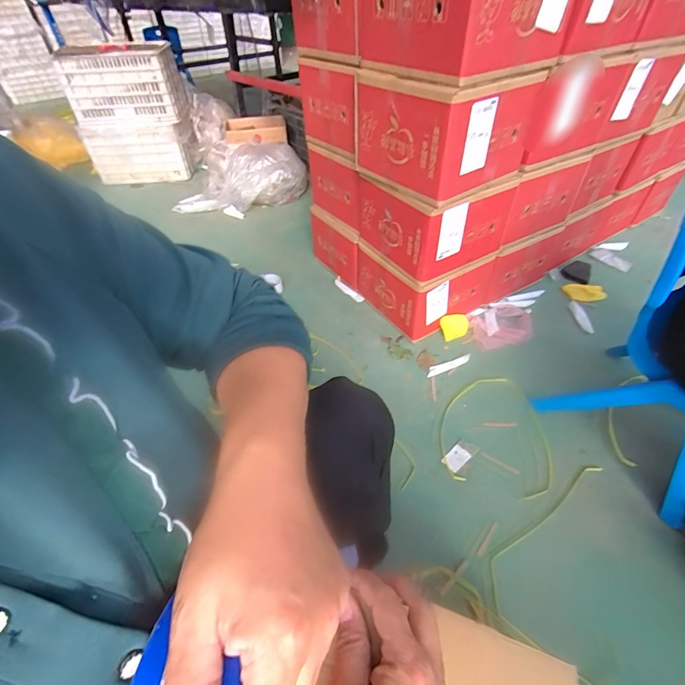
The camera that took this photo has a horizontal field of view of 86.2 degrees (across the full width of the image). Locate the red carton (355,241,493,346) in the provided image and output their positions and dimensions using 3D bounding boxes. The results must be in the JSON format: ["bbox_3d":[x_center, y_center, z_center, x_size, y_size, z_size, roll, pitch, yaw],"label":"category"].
[{"bbox_3d":[0.239,-0.201,1.126,0.280,0.199,0.293,-25,50,-20],"label":"red carton"}]

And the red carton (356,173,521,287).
[{"bbox_3d":[0.237,-0.350,0.980,0.276,0.200,0.288,-25,50,-20],"label":"red carton"}]

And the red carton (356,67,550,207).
[{"bbox_3d":[0.217,-0.493,0.830,0.268,0.196,0.296,-29,52,-23],"label":"red carton"}]

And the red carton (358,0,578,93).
[{"bbox_3d":[0.221,-0.624,0.668,0.271,0.195,0.311,-25,50,-20],"label":"red carton"}]

